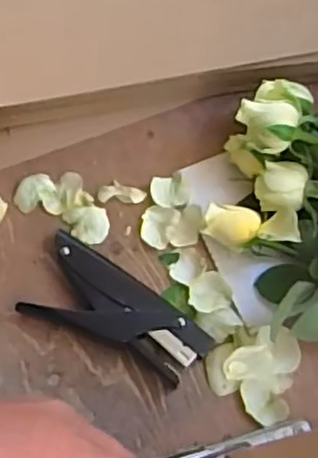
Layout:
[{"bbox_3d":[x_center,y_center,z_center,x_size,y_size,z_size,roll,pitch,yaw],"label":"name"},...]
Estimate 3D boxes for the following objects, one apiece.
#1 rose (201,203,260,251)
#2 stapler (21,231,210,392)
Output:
[{"bbox_3d":[0.060,-0.004,0.566,0.043,0.031,0.036,28,73,7],"label":"rose"},{"bbox_3d":[-0.035,0.070,0.542,0.148,0.025,0.069,32,74,8],"label":"stapler"}]

